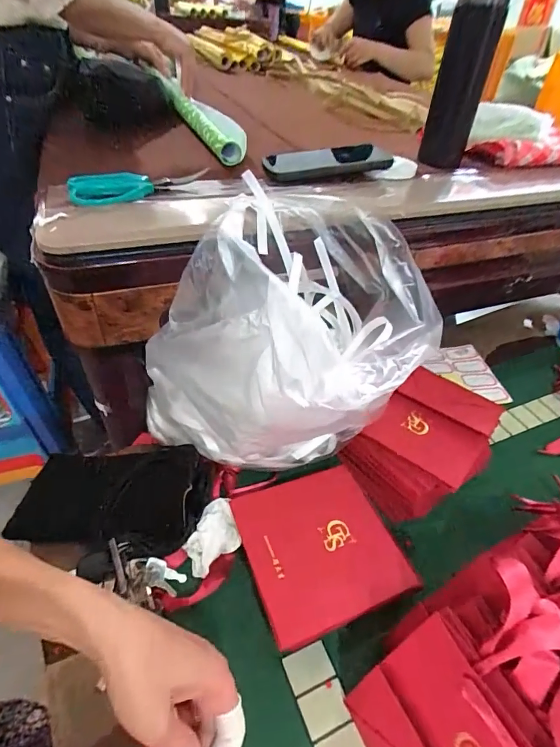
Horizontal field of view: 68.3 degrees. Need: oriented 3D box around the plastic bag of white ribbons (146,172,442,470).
[{"bbox_3d":[0.029,-0.034,0.413,0.230,0.235,0.276,34,50,29],"label":"plastic bag of white ribbons"}]

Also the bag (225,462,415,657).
[{"bbox_3d":[0.039,0.180,0.419,0.146,0.053,0.141,-11,44,-17],"label":"bag"}]

